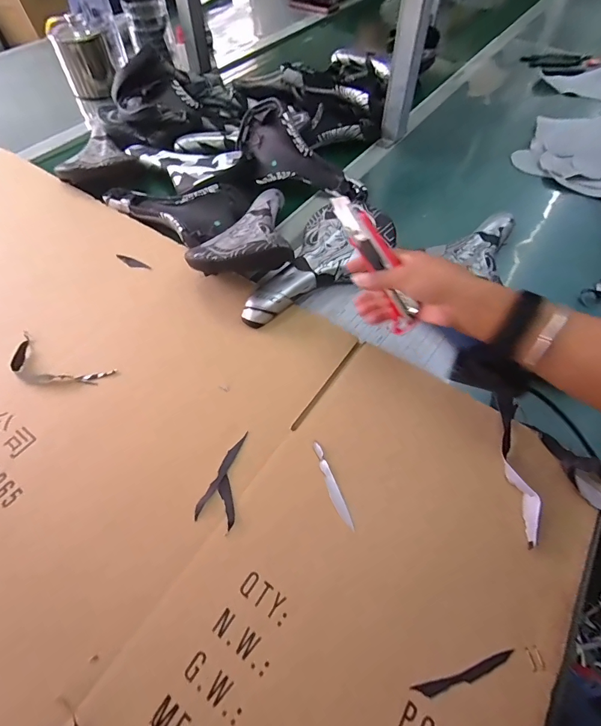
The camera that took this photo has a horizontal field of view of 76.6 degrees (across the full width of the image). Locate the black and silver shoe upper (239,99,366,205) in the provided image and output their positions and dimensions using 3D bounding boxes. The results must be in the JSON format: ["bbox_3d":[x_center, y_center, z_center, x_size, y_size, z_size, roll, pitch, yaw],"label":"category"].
[{"bbox_3d":[-0.009,-0.347,0.649,0.265,0.108,0.067,36,62,8],"label":"black and silver shoe upper"}]

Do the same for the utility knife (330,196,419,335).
[{"bbox_3d":[0.083,-0.108,0.409,0.022,0.034,0.159,-29,91,-18],"label":"utility knife"}]

